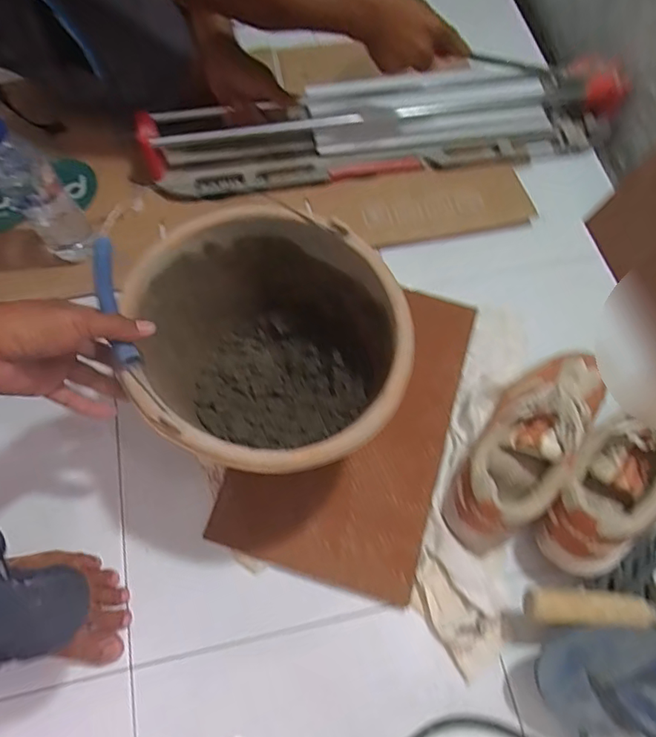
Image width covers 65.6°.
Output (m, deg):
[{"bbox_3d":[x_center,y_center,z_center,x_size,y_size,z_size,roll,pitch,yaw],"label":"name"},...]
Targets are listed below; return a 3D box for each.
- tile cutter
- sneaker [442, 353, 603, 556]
[{"bbox_3d":[0.090,-0.386,0.800,0.711,0.084,0.143,-9,69,-4],"label":"tile cutter"},{"bbox_3d":[0.239,0.084,0.598,0.099,0.107,0.279,35,72,12],"label":"sneaker"}]

